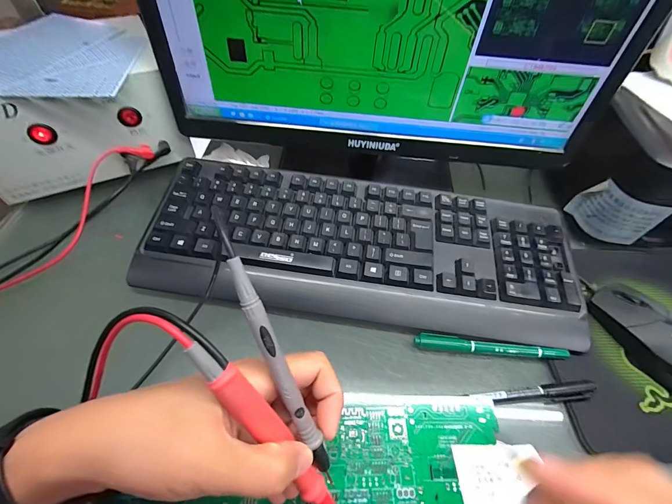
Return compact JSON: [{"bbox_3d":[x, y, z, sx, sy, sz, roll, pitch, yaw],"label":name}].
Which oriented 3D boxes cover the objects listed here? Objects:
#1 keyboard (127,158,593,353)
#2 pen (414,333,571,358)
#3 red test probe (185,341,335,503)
[{"bbox_3d":[0.026,-0.003,0.339,0.436,0.040,0.165,8,55,2],"label":"keyboard"},{"bbox_3d":[0.143,0.089,0.301,0.140,0.011,0.014,7,55,1],"label":"pen"},{"bbox_3d":[-0.030,0.101,0.170,0.014,0.145,0.010,-40,22,-27],"label":"red test probe"}]

